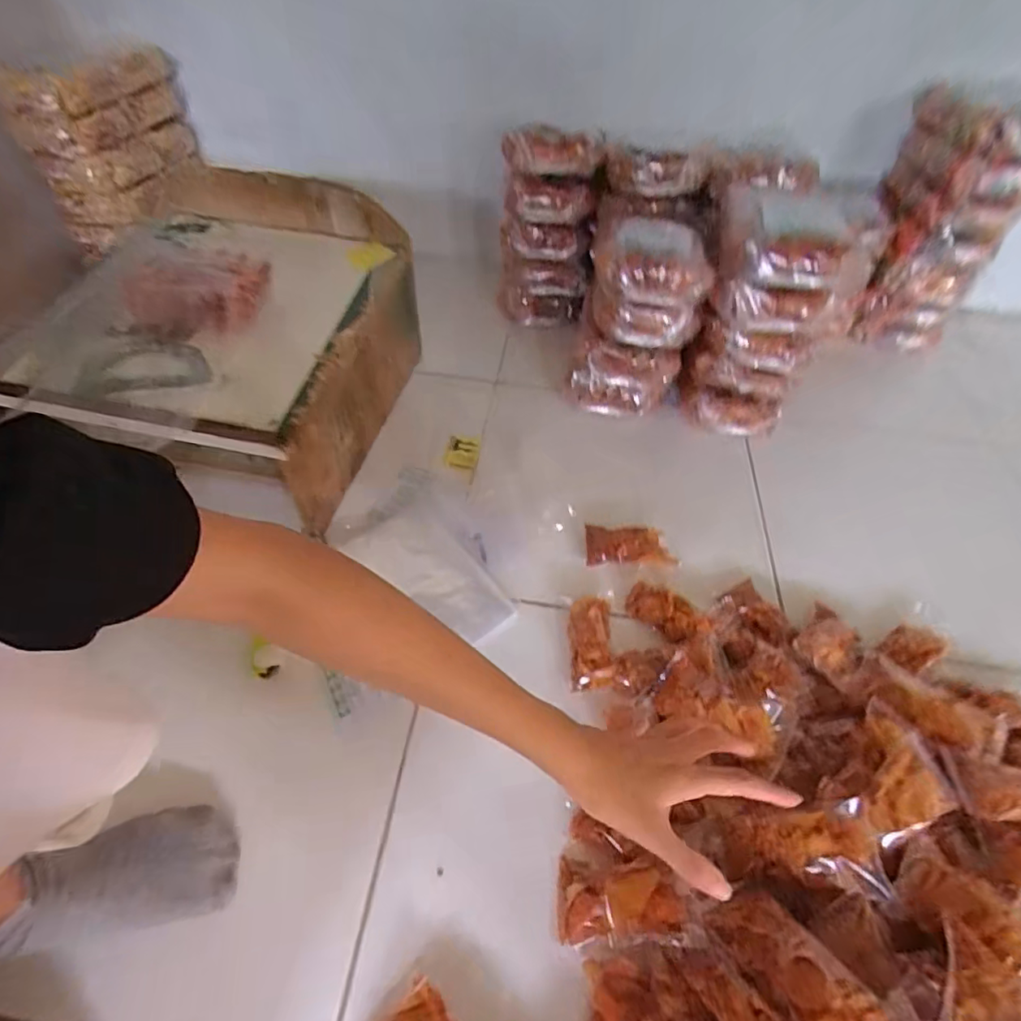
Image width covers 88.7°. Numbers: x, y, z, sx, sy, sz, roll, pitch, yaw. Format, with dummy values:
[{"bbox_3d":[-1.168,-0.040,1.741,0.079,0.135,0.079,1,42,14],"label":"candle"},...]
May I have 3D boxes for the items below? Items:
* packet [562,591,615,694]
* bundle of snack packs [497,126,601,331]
[{"bbox_3d":[0.089,0.135,0.563,0.049,0.020,0.109,2,51,-2],"label":"packet"},{"bbox_3d":[0.061,-0.470,0.884,0.151,0.293,0.091,6,51,2],"label":"bundle of snack packs"}]

